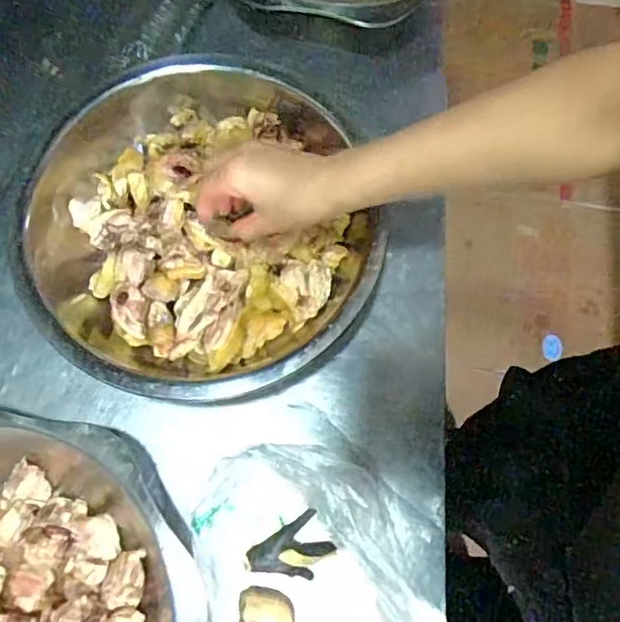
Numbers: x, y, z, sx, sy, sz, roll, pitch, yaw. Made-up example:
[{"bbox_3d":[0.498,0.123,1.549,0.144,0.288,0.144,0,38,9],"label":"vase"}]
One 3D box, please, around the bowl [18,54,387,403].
[{"bbox_3d":[-0.104,-0.084,0.572,0.312,0.085,0.345,-35,77,-10],"label":"bowl"}]

